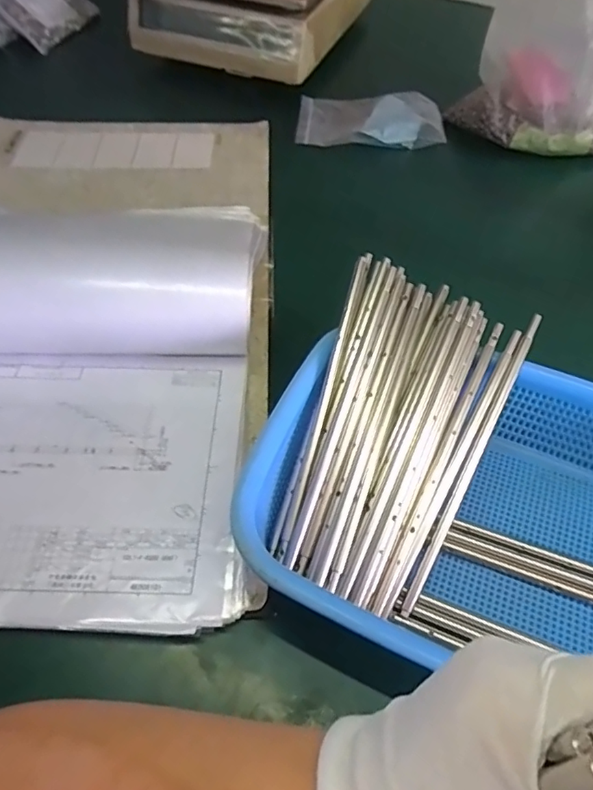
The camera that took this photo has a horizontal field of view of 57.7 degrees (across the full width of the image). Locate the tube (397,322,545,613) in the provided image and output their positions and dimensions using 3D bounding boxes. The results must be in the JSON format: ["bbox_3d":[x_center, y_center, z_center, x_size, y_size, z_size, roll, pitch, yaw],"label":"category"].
[{"bbox_3d":[0.117,0.041,0.351,0.007,0.004,0.215,25,76,17],"label":"tube"}]

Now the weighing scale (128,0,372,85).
[{"bbox_3d":[-0.060,-0.582,0.793,0.264,0.128,0.280,17,55,10],"label":"weighing scale"}]

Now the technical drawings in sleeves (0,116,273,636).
[{"bbox_3d":[-0.190,-0.118,0.474,0.325,0.106,0.610,-2,55,-1],"label":"technical drawings in sleeves"}]

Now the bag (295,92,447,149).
[{"bbox_3d":[0.095,-0.356,0.695,0.181,0.014,0.116,3,55,3],"label":"bag"}]

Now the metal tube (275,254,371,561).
[{"bbox_3d":[0.020,0.002,0.361,0.007,0.006,0.214,14,77,10],"label":"metal tube"}]

